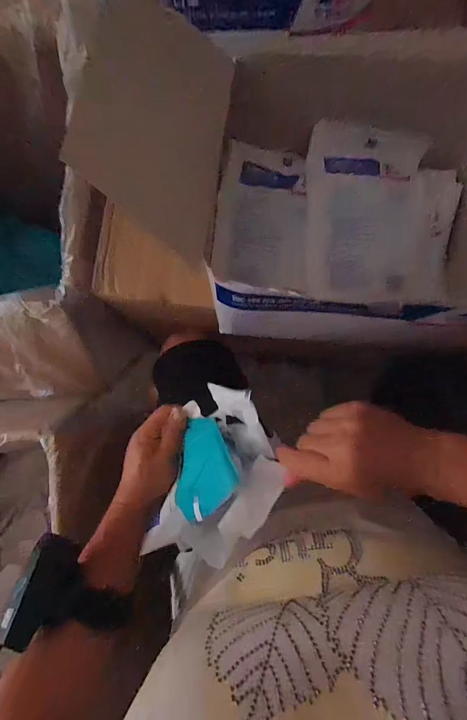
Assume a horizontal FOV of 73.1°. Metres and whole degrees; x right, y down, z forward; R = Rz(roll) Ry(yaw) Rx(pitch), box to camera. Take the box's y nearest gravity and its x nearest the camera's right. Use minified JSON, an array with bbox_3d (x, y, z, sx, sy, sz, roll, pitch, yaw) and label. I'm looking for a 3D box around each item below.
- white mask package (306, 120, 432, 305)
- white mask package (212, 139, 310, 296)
[{"bbox_3d":[0.138,-0.152,0.329,0.119,0.025,0.185,1,84,0],"label":"white mask package"},{"bbox_3d":[0.032,-0.146,0.321,0.095,0.012,0.155,5,84,1],"label":"white mask package"}]

